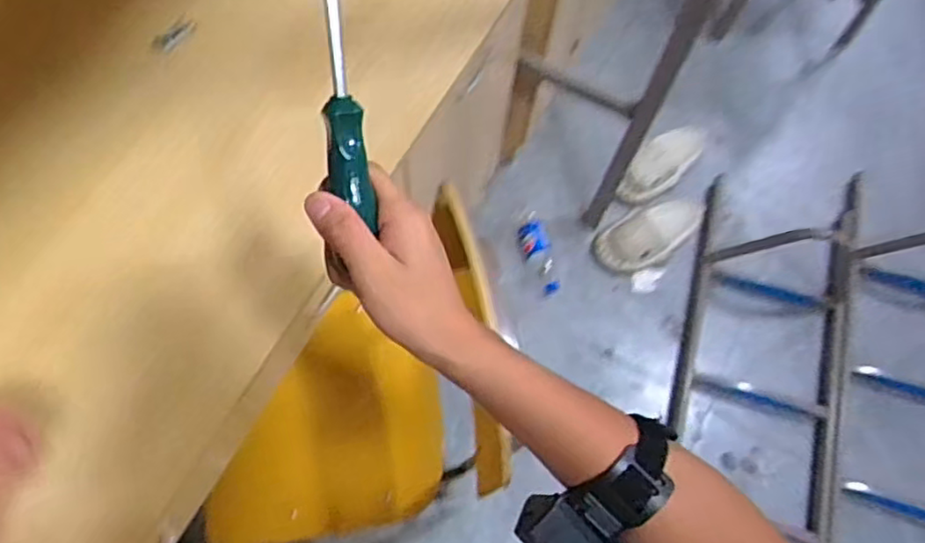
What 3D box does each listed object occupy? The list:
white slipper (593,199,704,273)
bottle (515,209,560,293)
[{"bbox_3d":[0.453,-0.095,1.580,0.286,0.061,0.156,-32,73,-14],"label":"white slipper"},{"bbox_3d":[0.175,-0.055,1.579,0.081,0.071,0.216,-13,69,-8],"label":"bottle"}]

